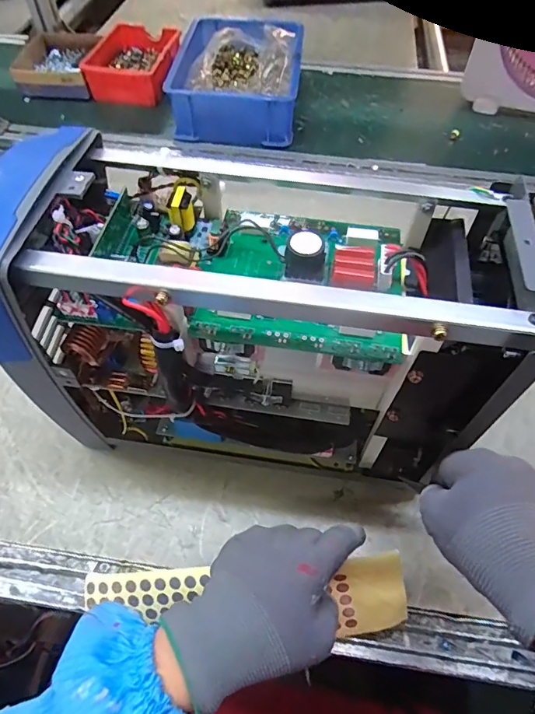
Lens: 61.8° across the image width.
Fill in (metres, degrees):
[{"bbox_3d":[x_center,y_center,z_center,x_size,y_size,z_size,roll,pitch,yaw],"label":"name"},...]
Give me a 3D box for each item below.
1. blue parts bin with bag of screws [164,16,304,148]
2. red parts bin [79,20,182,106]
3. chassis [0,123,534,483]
[{"bbox_3d":[-0.049,-0.499,0.793,0.209,0.105,0.288,4,55,2],"label":"blue parts bin with bag of screws"},{"bbox_3d":[-0.246,-0.555,0.855,0.158,0.068,0.209,5,55,2],"label":"red parts bin"},{"bbox_3d":[-0.013,-0.016,0.379,0.352,0.253,0.152,9,56,5],"label":"chassis"}]

